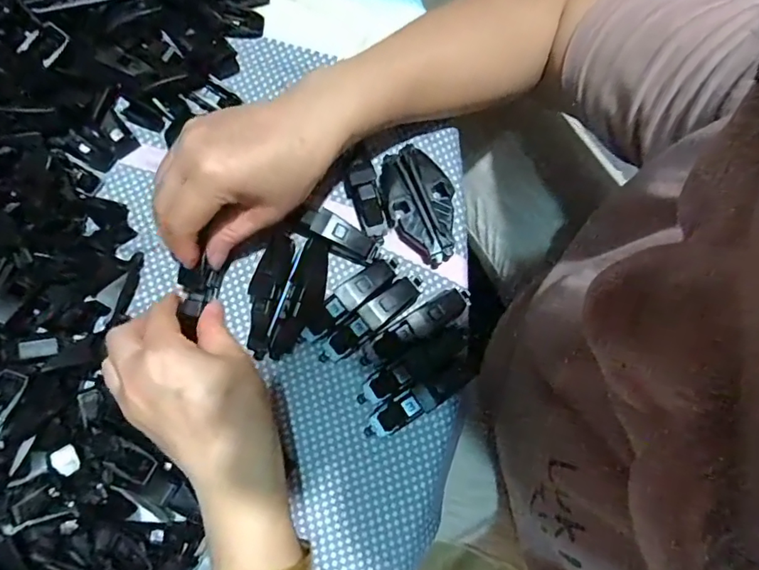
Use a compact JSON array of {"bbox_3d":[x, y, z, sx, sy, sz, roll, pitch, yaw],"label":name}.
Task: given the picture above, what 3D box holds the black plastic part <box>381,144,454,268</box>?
[{"bbox_3d":[0.028,-0.054,0.335,0.042,0.018,0.082,-15,80,-2],"label":"black plastic part"}]

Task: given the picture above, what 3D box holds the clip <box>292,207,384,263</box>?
[{"bbox_3d":[-0.026,-0.034,0.326,0.056,0.011,0.019,22,80,-11],"label":"clip"}]

